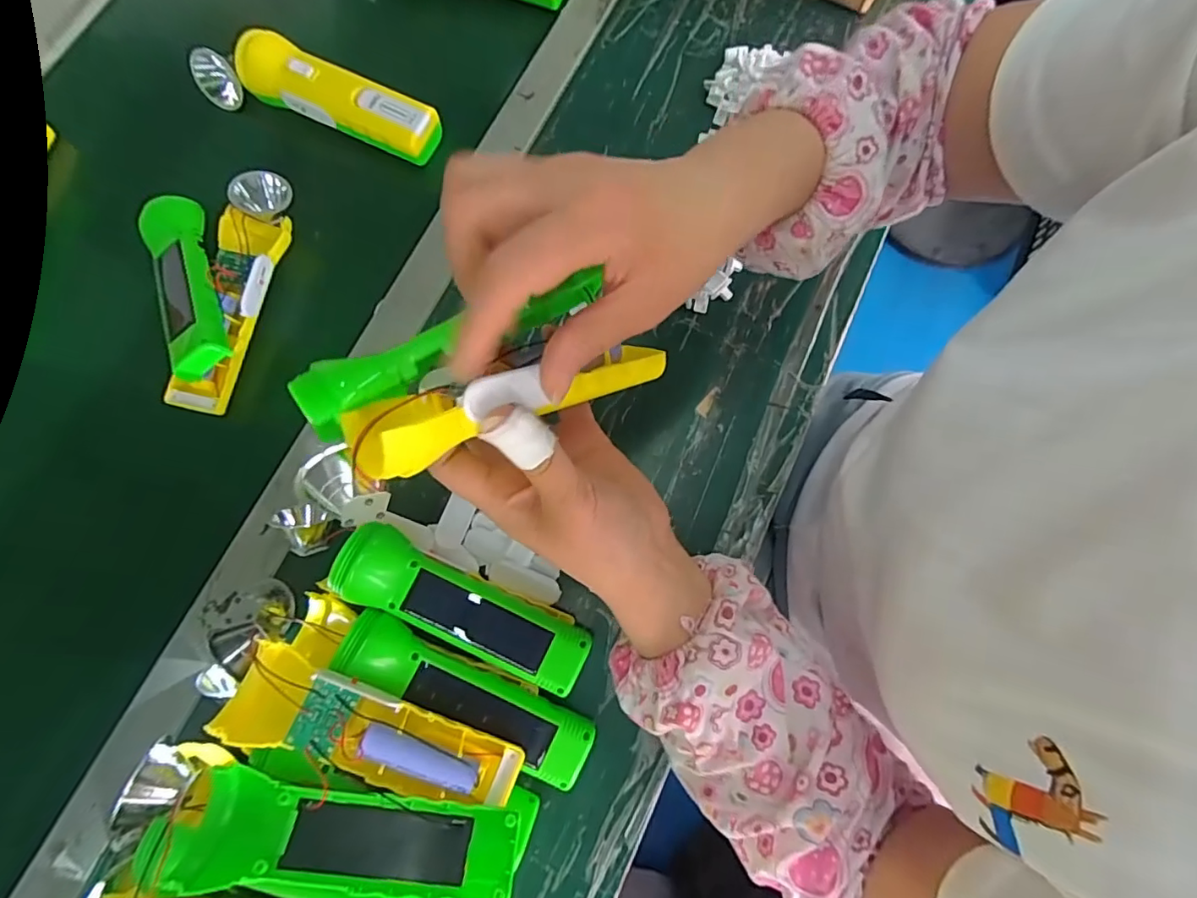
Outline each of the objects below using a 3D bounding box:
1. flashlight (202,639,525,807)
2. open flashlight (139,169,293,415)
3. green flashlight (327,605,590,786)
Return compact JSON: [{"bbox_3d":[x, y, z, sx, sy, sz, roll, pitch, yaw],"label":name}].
[{"bbox_3d":[-0.121,0.156,0.301,0.159,0.025,0.045,23,78,-6],"label":"flashlight"},{"bbox_3d":[-0.287,-0.128,0.411,0.107,0.050,0.188,-14,76,-2],"label":"open flashlight"},{"bbox_3d":[-0.079,0.151,0.330,0.163,0.024,0.039,30,79,-6],"label":"green flashlight"}]

